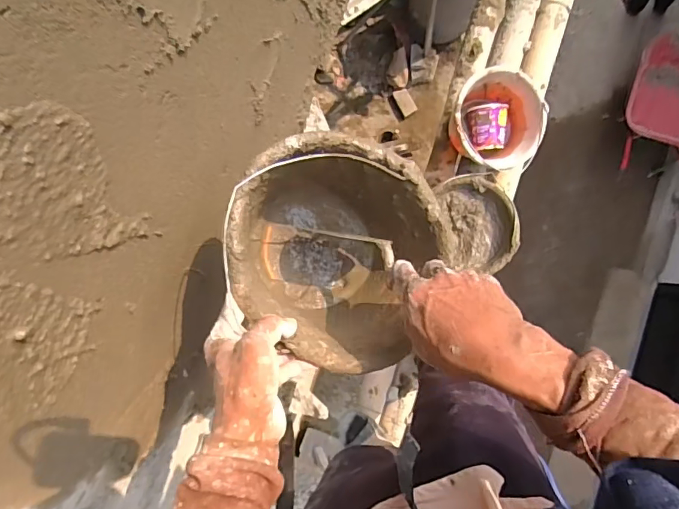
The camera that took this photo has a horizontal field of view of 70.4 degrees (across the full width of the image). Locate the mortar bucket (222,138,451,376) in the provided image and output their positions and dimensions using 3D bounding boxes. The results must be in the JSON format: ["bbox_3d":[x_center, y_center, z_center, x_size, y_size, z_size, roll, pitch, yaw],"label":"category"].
[{"bbox_3d":[-0.021,-0.004,0.594,0.260,0.210,0.260,-3,98,-21],"label":"mortar bucket"}]

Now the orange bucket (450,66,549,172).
[{"bbox_3d":[0.412,-0.344,1.257,0.229,0.173,0.225,0,89,5],"label":"orange bucket"}]

